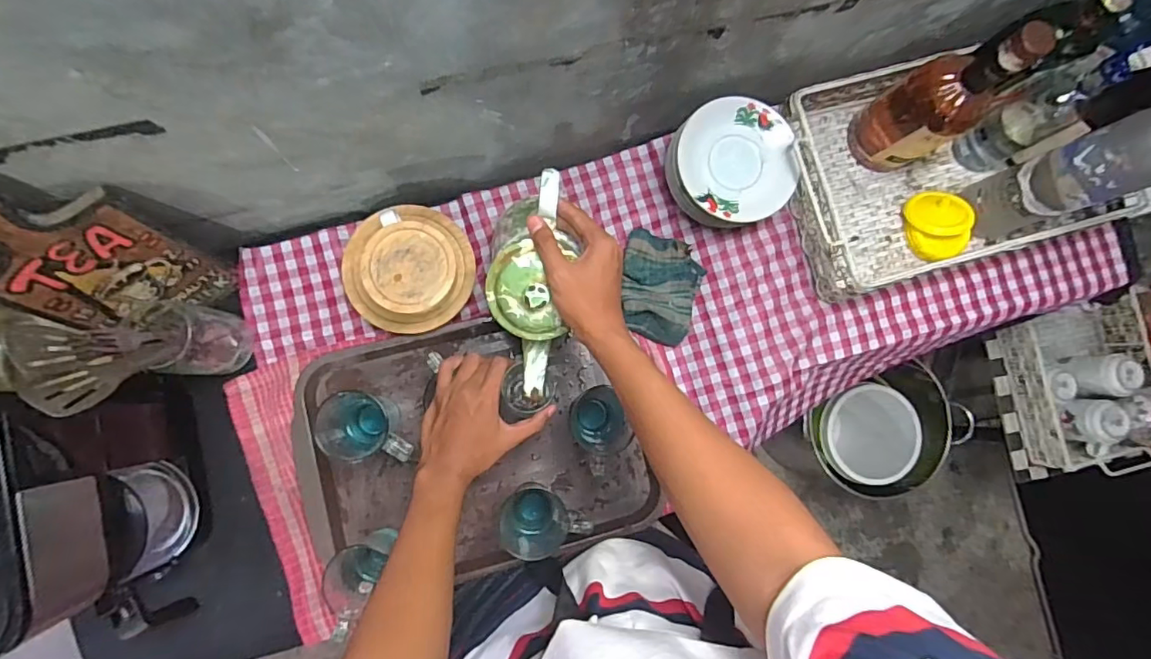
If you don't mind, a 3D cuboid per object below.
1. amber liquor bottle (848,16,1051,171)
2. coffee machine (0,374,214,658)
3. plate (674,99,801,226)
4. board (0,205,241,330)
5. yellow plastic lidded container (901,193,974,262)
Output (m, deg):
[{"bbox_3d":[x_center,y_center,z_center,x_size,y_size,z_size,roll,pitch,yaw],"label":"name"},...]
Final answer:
[{"bbox_3d":[0.434,-0.271,0.624,0.089,0.230,0.098,-34,89,-8],"label":"amber liquor bottle"},{"bbox_3d":[-0.480,0.172,0.509,0.160,0.268,0.248,-3,85,-6],"label":"coffee machine"},{"bbox_3d":[0.193,-0.203,0.643,0.135,0.016,0.144,1,85,-6],"label":"plate"},{"bbox_3d":[-0.467,-0.057,0.521,0.128,0.278,0.019,-40,73,-8],"label":"board"},{"bbox_3d":[0.473,-0.139,0.705,0.064,0.051,0.088,-9,86,-7],"label":"yellow plastic lidded container"}]

